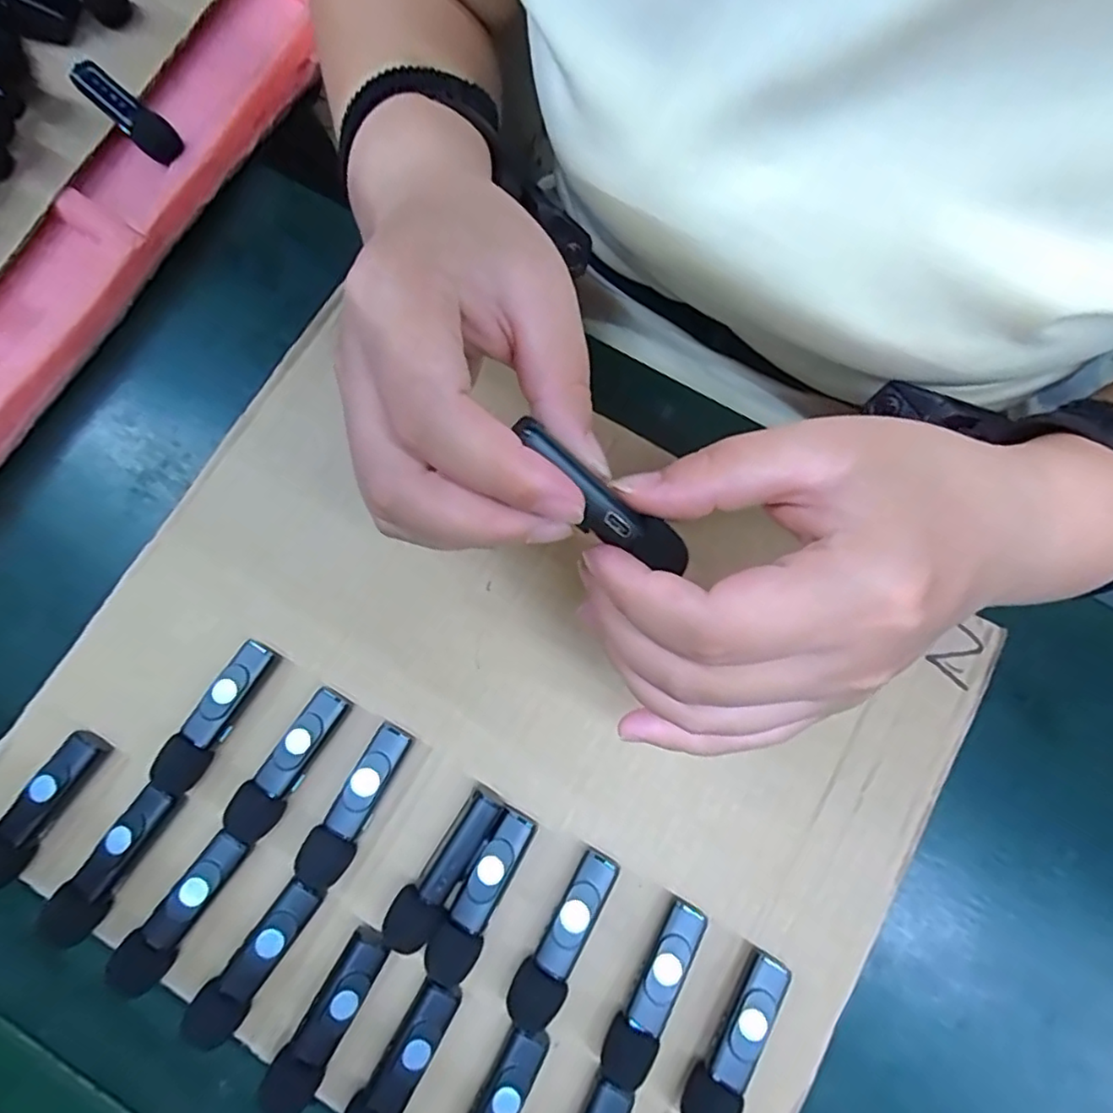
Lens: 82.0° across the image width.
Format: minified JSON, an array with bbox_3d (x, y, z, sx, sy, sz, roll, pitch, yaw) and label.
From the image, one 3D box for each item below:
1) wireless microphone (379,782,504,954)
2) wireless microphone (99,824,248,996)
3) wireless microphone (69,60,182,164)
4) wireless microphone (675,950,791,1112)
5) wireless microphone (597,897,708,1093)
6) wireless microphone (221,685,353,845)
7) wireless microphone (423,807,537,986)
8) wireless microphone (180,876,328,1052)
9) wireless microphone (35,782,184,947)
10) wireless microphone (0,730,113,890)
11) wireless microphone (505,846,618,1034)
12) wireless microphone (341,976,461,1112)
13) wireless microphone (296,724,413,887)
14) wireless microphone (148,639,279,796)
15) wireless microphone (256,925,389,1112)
[{"bbox_3d":[-0.044,0.124,0.255,0.018,0.018,0.067,35,80,8],"label":"wireless microphone"},{"bbox_3d":[-0.146,0.139,0.251,0.018,0.018,0.063,37,80,8],"label":"wireless microphone"},{"bbox_3d":[-0.223,-0.231,0.334,0.065,0.011,0.018,41,80,-4],"label":"wireless microphone"},{"bbox_3d":[0.067,0.183,0.240,0.016,0.017,0.065,28,79,6],"label":"wireless microphone"},{"bbox_3d":[0.037,0.166,0.244,0.016,0.018,0.065,29,79,7],"label":"wireless microphone"},{"bbox_3d":[-0.110,0.086,0.263,0.019,0.017,0.065,34,80,7],"label":"wireless microphone"},{"bbox_3d":[-0.029,0.133,0.254,0.018,0.019,0.065,29,79,7],"label":"wireless microphone"},{"bbox_3d":[-0.116,0.155,0.248,0.019,0.016,0.064,33,80,7],"label":"wireless microphone"},{"bbox_3d":[-0.174,0.121,0.254,0.018,0.019,0.064,34,80,7],"label":"wireless microphone"},{"bbox_3d":[-0.209,0.103,0.259,0.017,0.015,0.067,33,80,7],"label":"wireless microphone"},{"bbox_3d":[0.003,0.148,0.250,0.018,0.018,0.066,30,79,7],"label":"wireless microphone"},{"bbox_3d":[-0.059,0.190,0.239,0.018,0.019,0.063,30,79,7],"label":"wireless microphone"},{"bbox_3d":[-0.081,0.101,0.260,0.018,0.016,0.066,30,79,7],"label":"wireless microphone"},{"bbox_3d":[-0.140,0.067,0.267,0.018,0.017,0.065,32,79,7],"label":"wireless microphone"},{"bbox_3d":[-0.086,0.174,0.242,0.018,0.018,0.065,32,79,7],"label":"wireless microphone"}]

